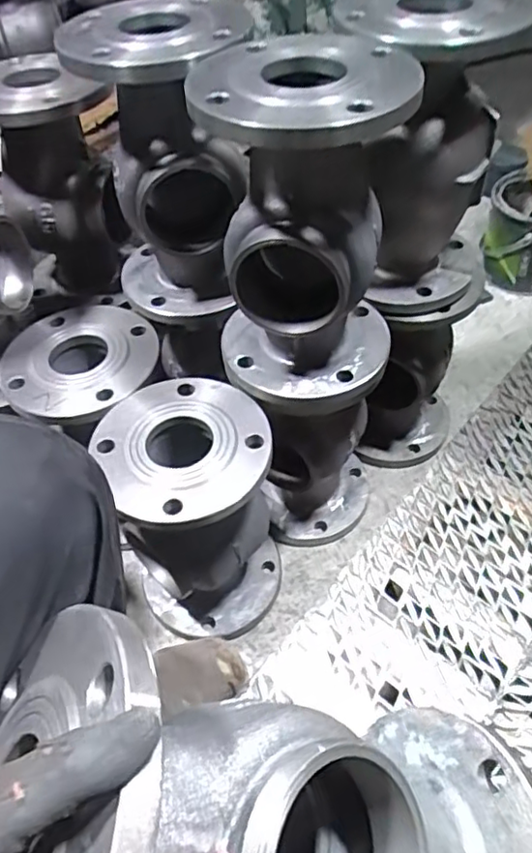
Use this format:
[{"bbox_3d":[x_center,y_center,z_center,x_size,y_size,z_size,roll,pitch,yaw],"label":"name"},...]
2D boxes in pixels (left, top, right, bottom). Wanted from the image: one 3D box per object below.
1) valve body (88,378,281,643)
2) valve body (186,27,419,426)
[{"bbox_3d":[-0.075,0.102,0.704,0.165,0.269,0.170,-3,49,3],"label":"valve body"},{"bbox_3d":[0.030,-0.183,0.582,0.177,0.272,0.174,-15,49,-7],"label":"valve body"}]

